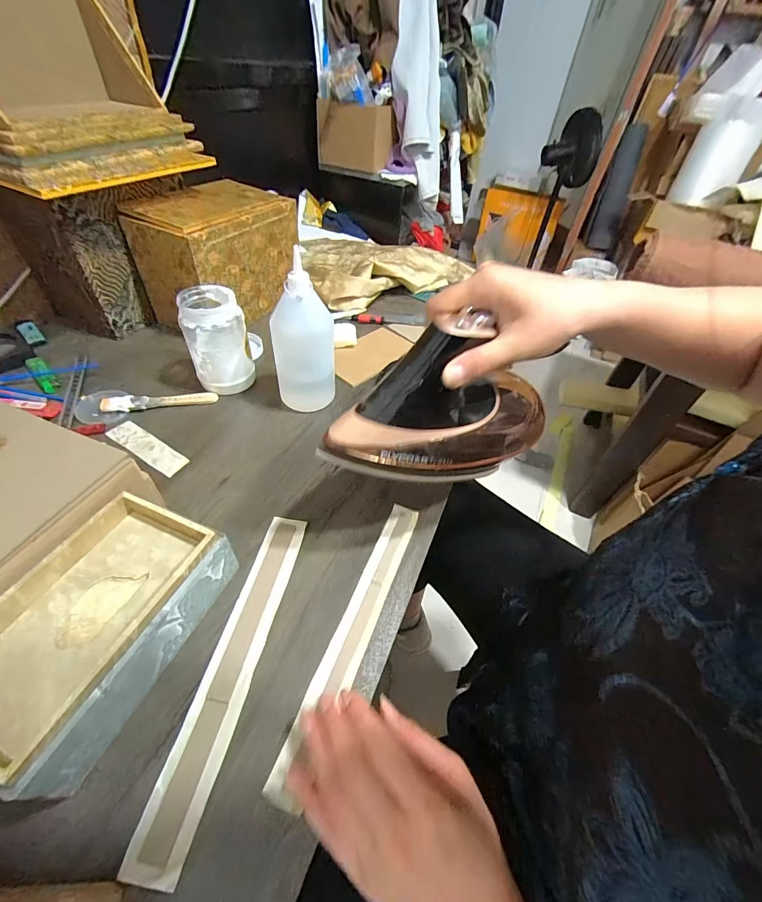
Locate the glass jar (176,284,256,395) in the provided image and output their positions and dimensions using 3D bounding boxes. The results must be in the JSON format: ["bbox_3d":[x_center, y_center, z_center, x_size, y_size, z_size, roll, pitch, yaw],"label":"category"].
[{"bbox_3d":[-0.222,-0.148,0.505,0.073,0.125,0.073,3,47,-4],"label":"glass jar"}]

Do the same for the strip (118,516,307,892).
[{"bbox_3d":[-0.119,0.165,0.309,0.038,0.005,0.254,11,47,3],"label":"strip"}]

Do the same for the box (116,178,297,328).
[{"bbox_3d":[-0.258,-0.331,0.627,0.132,0.159,0.243,26,50,17],"label":"box"}]

